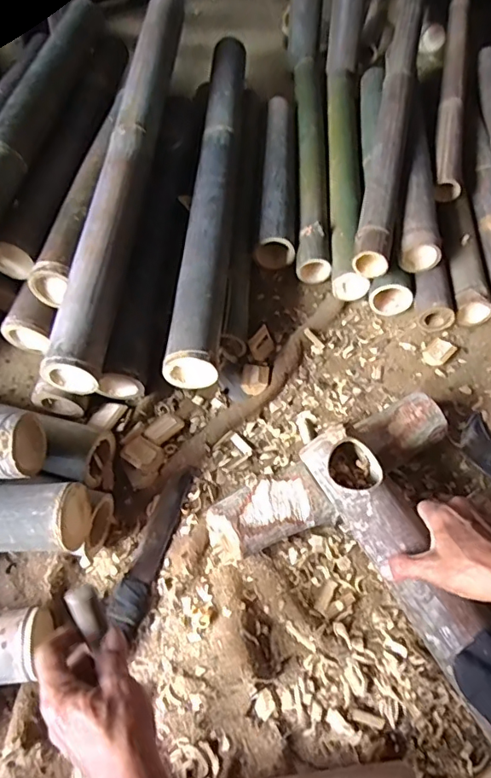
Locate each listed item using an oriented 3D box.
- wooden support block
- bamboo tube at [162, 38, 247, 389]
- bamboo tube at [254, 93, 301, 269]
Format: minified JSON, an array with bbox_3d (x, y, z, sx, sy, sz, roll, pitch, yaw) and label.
[{"bbox_3d":[0.112,0.117,0.651,0.333,0.079,0.081,-26,62,-16],"label":"wooden support block"},{"bbox_3d":[-0.054,-0.378,0.890,0.084,0.067,0.838,3,58,1],"label":"bamboo tube"},{"bbox_3d":[0.068,-0.404,0.966,0.074,0.070,0.413,4,58,2],"label":"bamboo tube"}]

